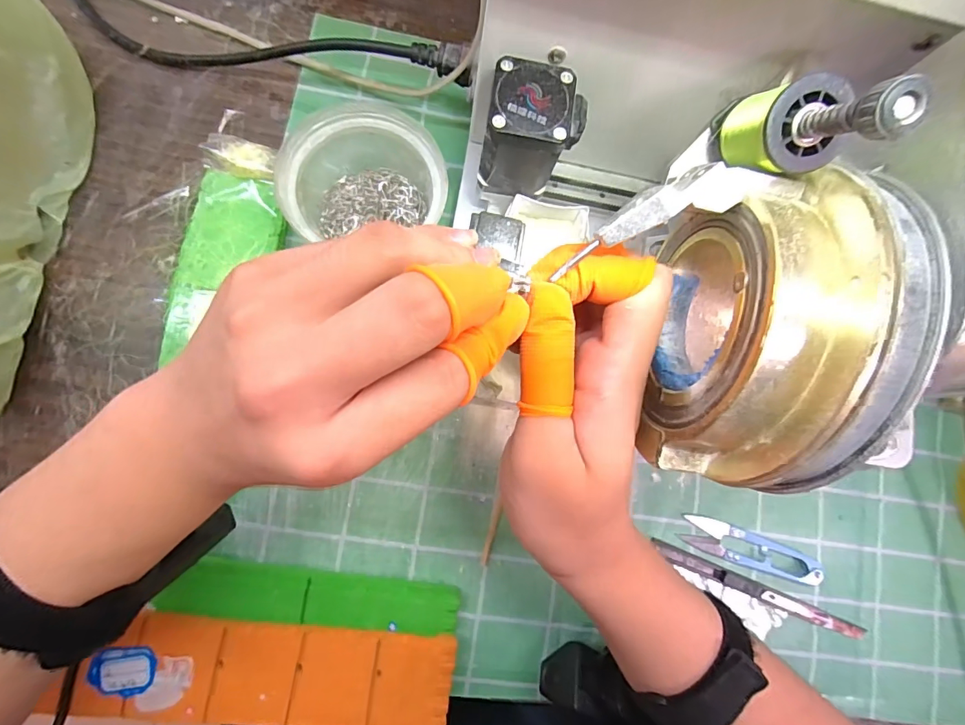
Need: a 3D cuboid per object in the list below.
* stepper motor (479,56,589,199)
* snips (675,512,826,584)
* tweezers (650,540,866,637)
[{"bbox_3d":[0.026,-0.126,0.248,0.047,0.053,0.042,13,82,-4],"label":"stepper motor"},{"bbox_3d":[0.190,0.131,0.312,0.103,0.010,0.023,18,81,-3],"label":"snips"},{"bbox_3d":[0.195,0.160,0.309,0.157,0.006,0.010,24,81,-2],"label":"tweezers"}]

